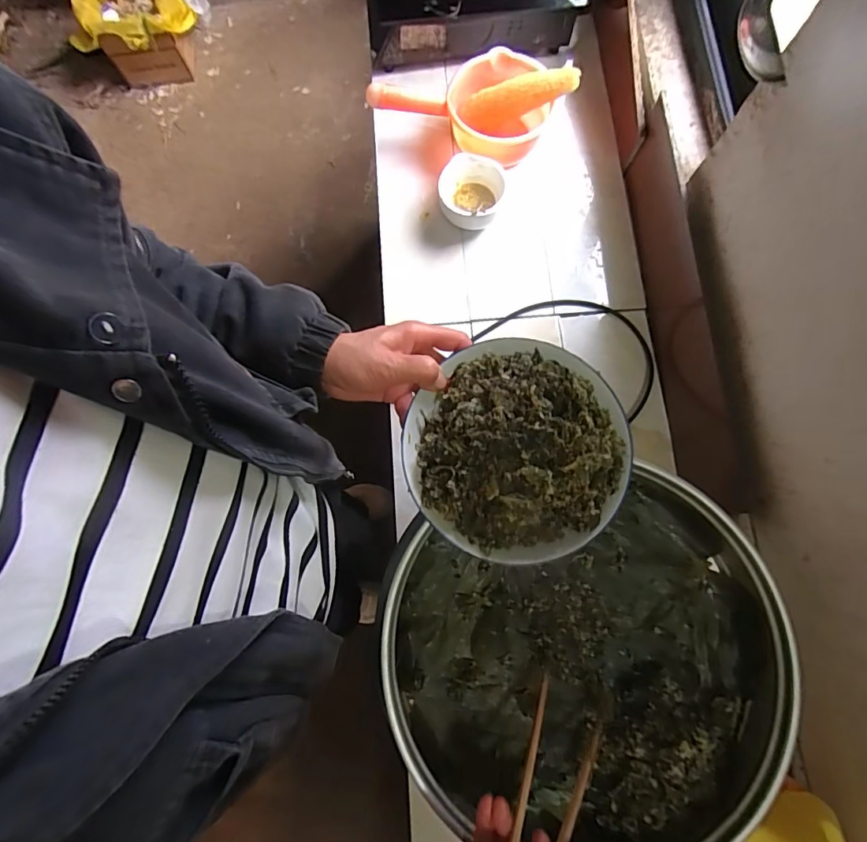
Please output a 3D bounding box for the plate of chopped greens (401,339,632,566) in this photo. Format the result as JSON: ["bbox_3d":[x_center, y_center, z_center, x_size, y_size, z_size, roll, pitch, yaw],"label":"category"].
[{"bbox_3d":[0.067,0.017,0.370,0.172,0.061,0.176,0,77,1],"label":"plate of chopped greens"}]

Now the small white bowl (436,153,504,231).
[{"bbox_3d":[0.062,-0.377,0.798,0.102,0.053,0.110,0,77,1],"label":"small white bowl"}]

